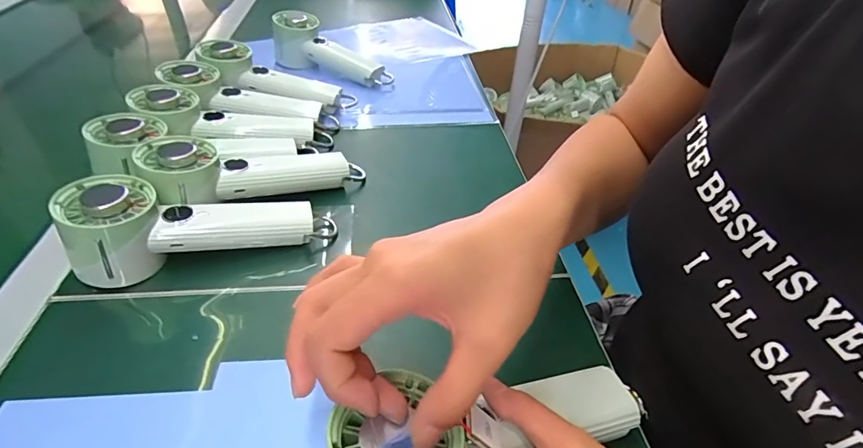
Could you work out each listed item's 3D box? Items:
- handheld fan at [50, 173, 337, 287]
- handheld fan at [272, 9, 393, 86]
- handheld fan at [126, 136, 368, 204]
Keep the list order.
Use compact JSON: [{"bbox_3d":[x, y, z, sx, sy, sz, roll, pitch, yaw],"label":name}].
[{"bbox_3d":[-0.186,-0.005,0.368,0.198,0.070,0.055,-13,42,-17],"label":"handheld fan"},{"bbox_3d":[-0.142,-0.239,0.661,0.190,0.067,0.059,27,43,4],"label":"handheld fan"},{"bbox_3d":[-0.156,-0.049,0.425,0.198,0.038,0.063,-4,37,-32],"label":"handheld fan"}]

